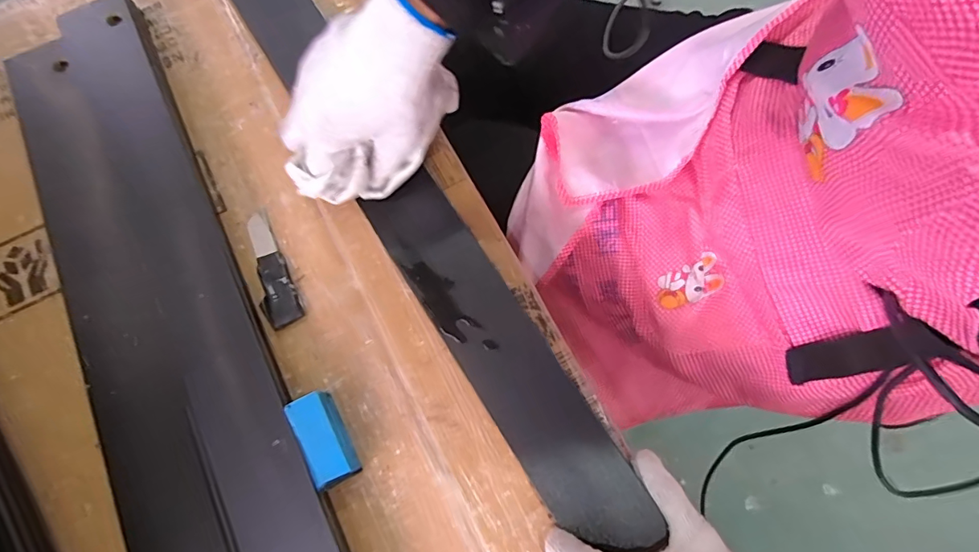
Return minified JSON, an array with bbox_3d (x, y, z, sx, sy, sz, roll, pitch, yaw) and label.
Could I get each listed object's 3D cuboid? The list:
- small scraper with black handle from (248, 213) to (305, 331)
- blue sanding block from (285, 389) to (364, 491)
[{"bbox_3d":[-0.175,-0.006,0.372,0.026,0.005,0.096,-25,76,-7],"label":"small scraper with black handle"},{"bbox_3d":[-0.112,0.111,0.324,0.029,0.025,0.061,-28,76,-8],"label":"blue sanding block"}]

